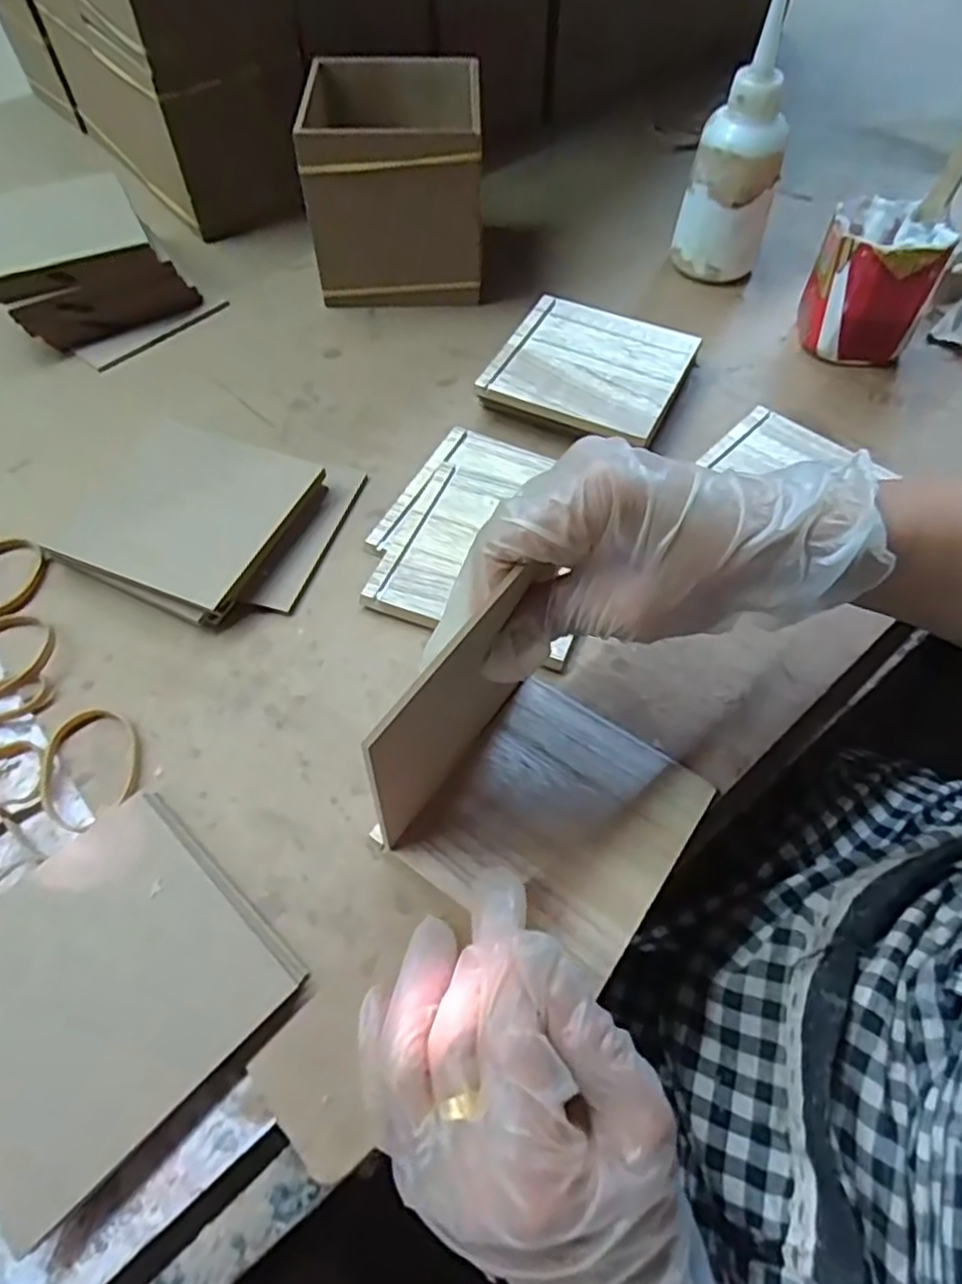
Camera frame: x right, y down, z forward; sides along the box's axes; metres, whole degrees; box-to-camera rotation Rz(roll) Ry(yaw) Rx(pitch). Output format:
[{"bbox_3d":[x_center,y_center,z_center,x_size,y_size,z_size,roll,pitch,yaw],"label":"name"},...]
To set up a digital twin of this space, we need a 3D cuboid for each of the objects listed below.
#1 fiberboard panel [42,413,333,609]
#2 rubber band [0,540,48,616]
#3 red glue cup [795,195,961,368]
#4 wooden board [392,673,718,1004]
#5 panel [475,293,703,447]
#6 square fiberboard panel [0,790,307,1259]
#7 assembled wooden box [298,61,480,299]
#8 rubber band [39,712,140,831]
[{"bbox_3d":[-0.158,-0.070,0.377,0.112,0.024,0.103,21,59,12],"label":"fiberboard panel"},{"bbox_3d":[-0.250,-0.033,0.366,0.041,0.006,0.049,3,57,1],"label":"rubber band"},{"bbox_3d":[0.247,-0.227,0.452,0.070,0.078,0.070,0,57,-1],"label":"red glue cup"},{"bbox_3d":[0.033,0.074,0.299,0.097,0.004,0.102,32,62,18],"label":"wooden board"},{"bbox_3d":[0.068,-0.164,0.437,0.109,0.020,0.106,24,61,15],"label":"panel"},{"bbox_3d":[-0.141,0.127,0.261,0.104,0.014,0.110,39,64,21],"label":"square fiberboard panel"},{"bbox_3d":[-0.057,-0.317,0.494,0.111,0.111,0.111,0,57,-1],"label":"assembled wooden box"},{"bbox_3d":[-0.174,0.055,0.313,0.047,0.006,0.049,0,57,-1],"label":"rubber band"}]

